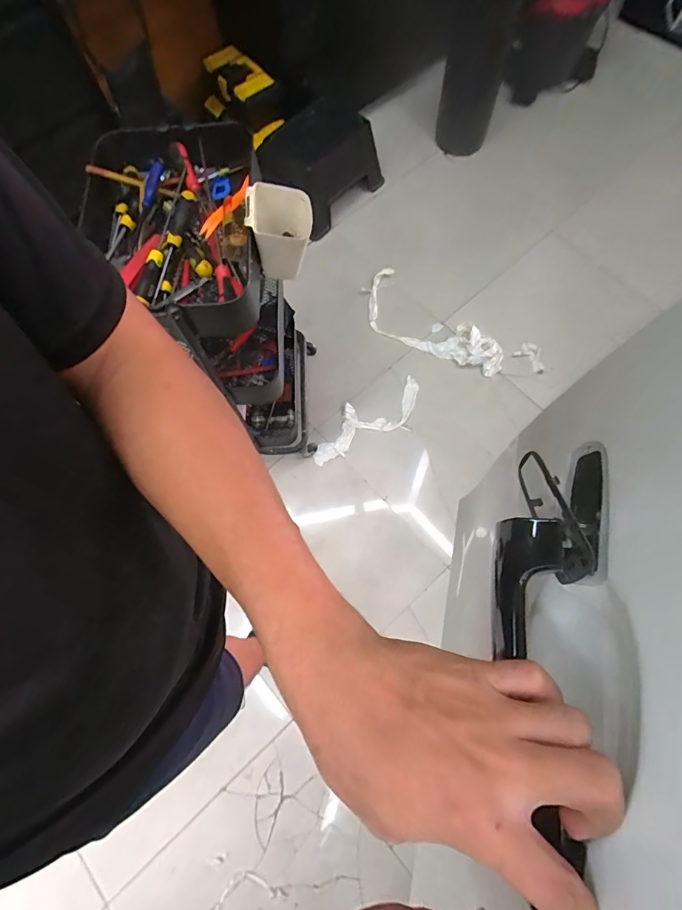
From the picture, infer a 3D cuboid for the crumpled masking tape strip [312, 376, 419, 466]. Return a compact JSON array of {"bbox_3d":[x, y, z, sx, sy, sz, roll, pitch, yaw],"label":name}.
[{"bbox_3d":[0.089,-0.116,1.480,0.426,0.023,0.159,-25,72,-5],"label":"crumpled masking tape strip"}]

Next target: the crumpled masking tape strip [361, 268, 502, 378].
[{"bbox_3d":[0.304,-0.454,1.561,0.235,0.074,0.579,-44,74,-11],"label":"crumpled masking tape strip"}]

